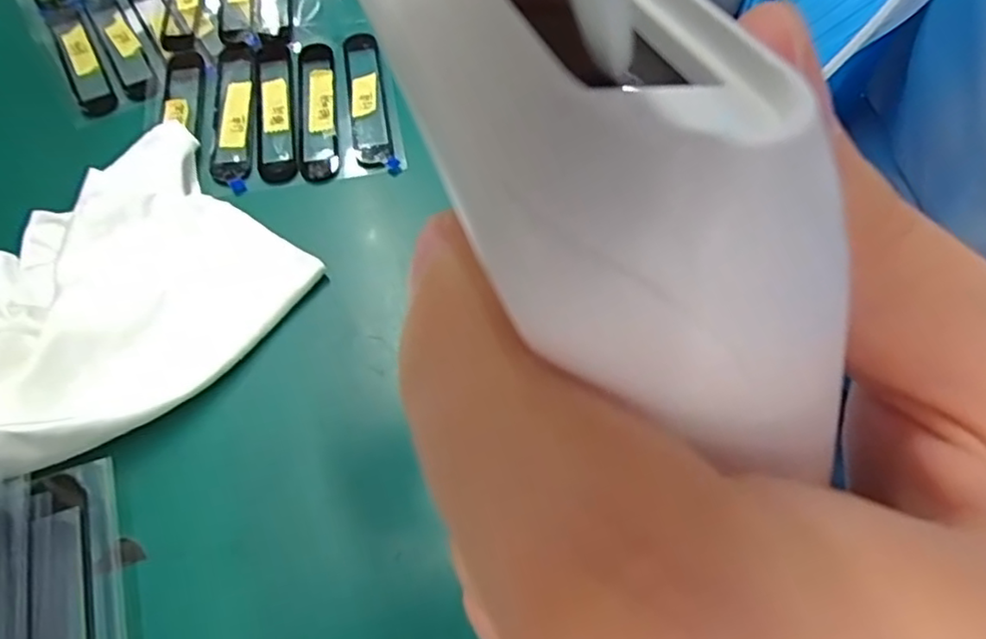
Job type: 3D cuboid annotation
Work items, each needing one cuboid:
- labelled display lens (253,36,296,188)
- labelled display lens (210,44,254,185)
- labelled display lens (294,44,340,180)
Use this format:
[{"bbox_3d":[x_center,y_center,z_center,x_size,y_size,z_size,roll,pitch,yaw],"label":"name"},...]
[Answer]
[{"bbox_3d":[-0.092,-0.089,0.274,0.016,0.009,0.074,-8,59,-5],"label":"labelled display lens"},{"bbox_3d":[-0.110,-0.089,0.276,0.017,0.004,0.077,-7,59,-5],"label":"labelled display lens"},{"bbox_3d":[-0.074,-0.088,0.276,0.017,0.006,0.075,-7,59,-5],"label":"labelled display lens"}]

